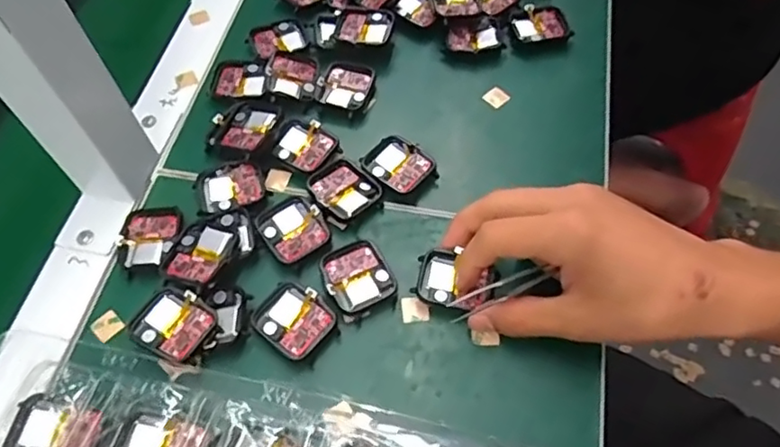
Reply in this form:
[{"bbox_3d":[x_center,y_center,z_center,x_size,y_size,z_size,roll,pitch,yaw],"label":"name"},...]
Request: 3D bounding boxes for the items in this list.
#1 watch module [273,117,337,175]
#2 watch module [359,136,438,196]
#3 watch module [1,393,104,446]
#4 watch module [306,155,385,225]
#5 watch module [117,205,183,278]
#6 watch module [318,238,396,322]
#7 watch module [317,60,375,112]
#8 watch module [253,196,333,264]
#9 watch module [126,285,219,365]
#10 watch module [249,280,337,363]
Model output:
[{"bbox_3d":[-0.057,-0.054,0.413,0.037,0.011,0.036,23,62,16],"label":"watch module"},{"bbox_3d":[0.006,-0.038,0.406,0.047,0.010,0.037,32,65,20],"label":"watch module"},{"bbox_3d":[-0.166,0.104,0.299,0.038,0.014,0.034,6,59,7],"label":"watch module"},{"bbox_3d":[-0.029,-0.022,0.391,0.045,0.005,0.036,33,66,21],"label":"watch module"},{"bbox_3d":[-0.151,0.009,0.381,0.038,0.005,0.041,-10,59,-3],"label":"watch module"},{"bbox_3d":[-0.021,0.030,0.360,0.037,0.007,0.045,-28,61,-13],"label":"watch module"},{"bbox_3d":[-0.033,-0.102,0.445,0.036,0.008,0.042,15,61,12],"label":"watch module"},{"bbox_3d":[-0.060,0.003,0.378,0.038,0.008,0.039,-32,62,-15],"label":"watch module"},{"bbox_3d":[-0.121,0.057,0.342,0.042,0.010,0.036,22,62,15],"label":"watch module"},{"bbox_3d":[-0.056,0.054,0.347,0.042,0.006,0.036,31,65,20],"label":"watch module"}]

